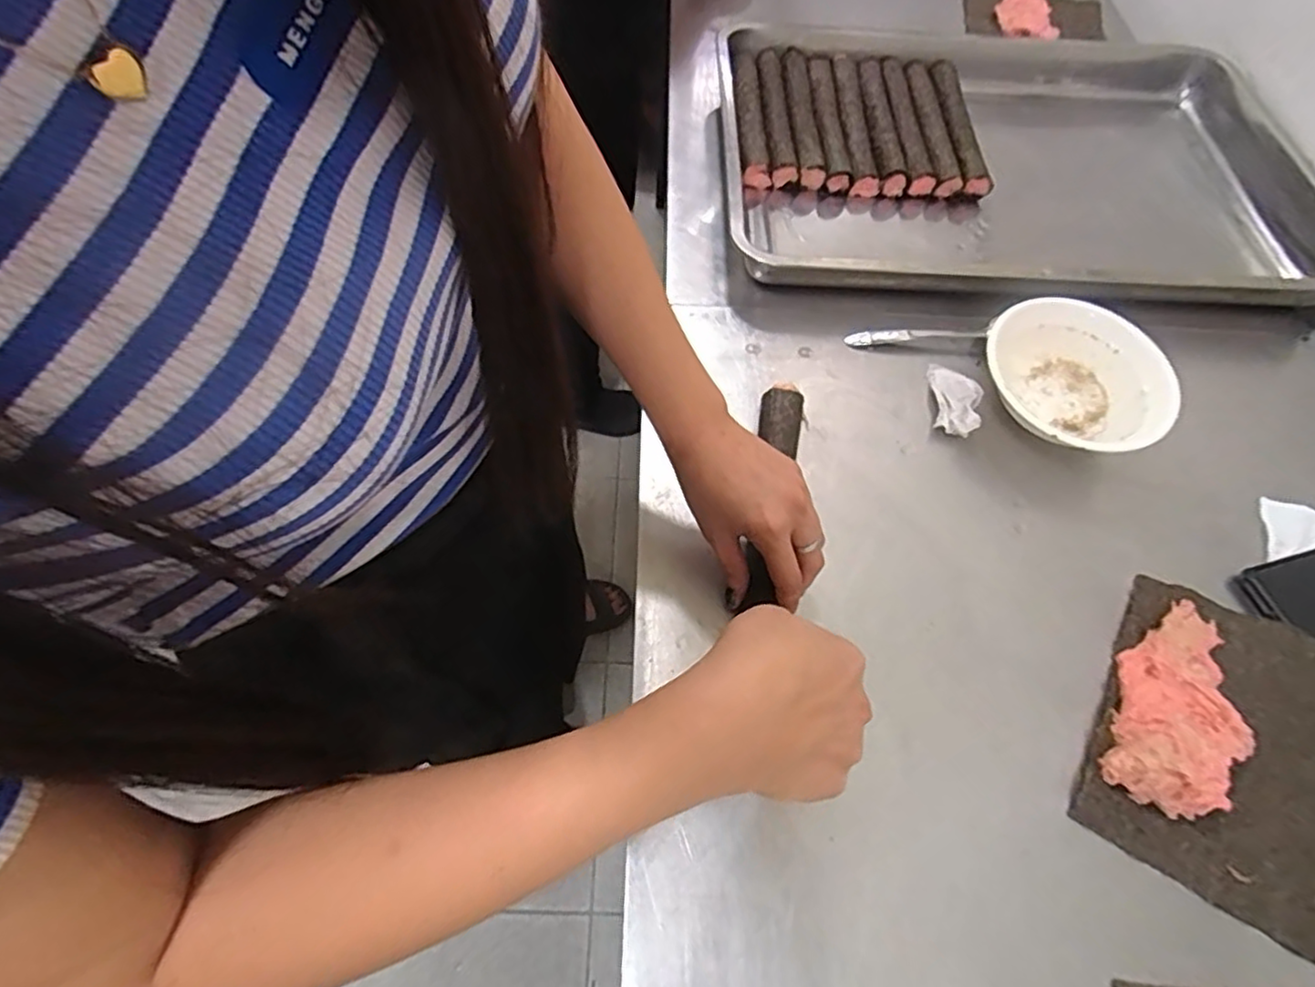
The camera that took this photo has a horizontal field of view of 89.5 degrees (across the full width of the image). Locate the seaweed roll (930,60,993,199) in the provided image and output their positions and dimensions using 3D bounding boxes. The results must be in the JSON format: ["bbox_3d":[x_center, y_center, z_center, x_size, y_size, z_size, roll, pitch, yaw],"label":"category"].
[{"bbox_3d":[0.323,-0.396,0.724,0.033,0.034,0.202,1,61,-2],"label":"seaweed roll"}]

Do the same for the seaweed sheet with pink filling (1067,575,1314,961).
[{"bbox_3d":[0.380,0.165,0.418,0.174,0.024,0.188,29,64,13],"label":"seaweed sheet with pink filling"}]

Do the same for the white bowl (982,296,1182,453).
[{"bbox_3d":[0.330,-0.085,0.539,0.141,0.058,0.136,1,61,-1],"label":"white bowl"}]

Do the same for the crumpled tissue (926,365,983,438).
[{"bbox_3d":[0.244,-0.078,0.546,0.040,0.019,0.067,13,62,5],"label":"crumpled tissue"}]

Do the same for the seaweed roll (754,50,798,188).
[{"bbox_3d":[0.122,-0.401,0.711,0.028,0.036,0.189,-1,61,-3],"label":"seaweed roll"}]

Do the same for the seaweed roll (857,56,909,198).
[{"bbox_3d":[0.237,-0.399,0.715,0.029,0.021,0.209,1,61,-2],"label":"seaweed roll"}]

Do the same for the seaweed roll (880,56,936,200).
[{"bbox_3d":[0.264,-0.402,0.720,0.030,0.026,0.206,1,61,-3],"label":"seaweed roll"}]

